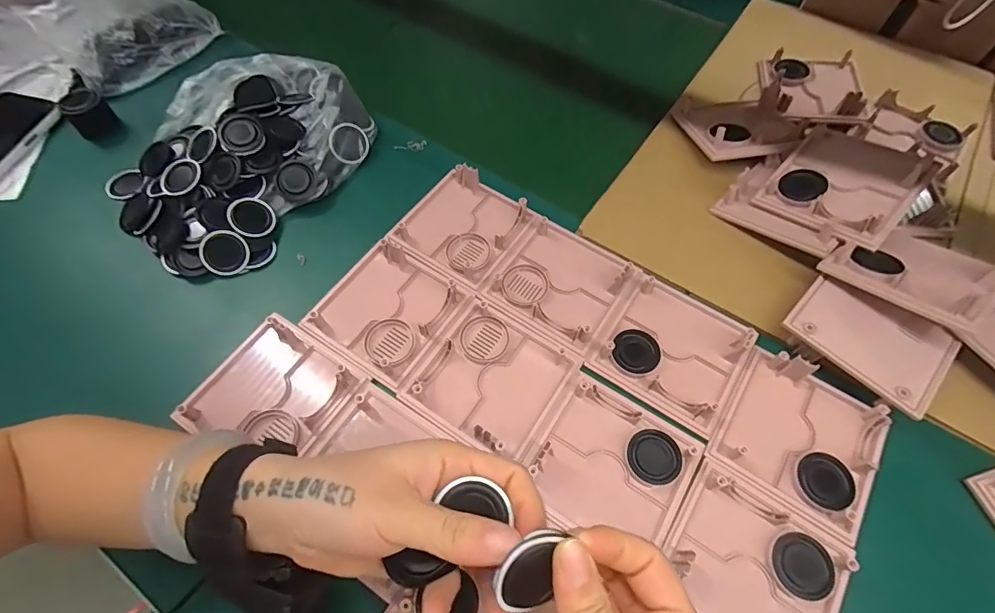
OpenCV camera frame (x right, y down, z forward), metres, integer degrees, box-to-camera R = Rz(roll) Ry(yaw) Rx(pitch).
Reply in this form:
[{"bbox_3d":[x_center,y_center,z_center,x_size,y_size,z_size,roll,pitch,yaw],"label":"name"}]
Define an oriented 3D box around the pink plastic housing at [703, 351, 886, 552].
[{"bbox_3d":[0.227,0.093,0.348,0.105,0.020,0.107,32,65,16],"label":"pink plastic housing"}]

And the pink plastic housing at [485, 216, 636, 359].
[{"bbox_3d":[0.056,-0.025,0.414,0.103,0.016,0.099,32,65,16],"label":"pink plastic housing"}]

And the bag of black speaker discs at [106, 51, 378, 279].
[{"bbox_3d":[-0.258,-0.163,0.472,0.194,0.042,0.258,28,64,14],"label":"bag of black speaker discs"}]

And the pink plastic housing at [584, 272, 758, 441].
[{"bbox_3d":[0.145,0.032,0.385,0.105,0.016,0.109,31,65,16],"label":"pink plastic housing"}]

